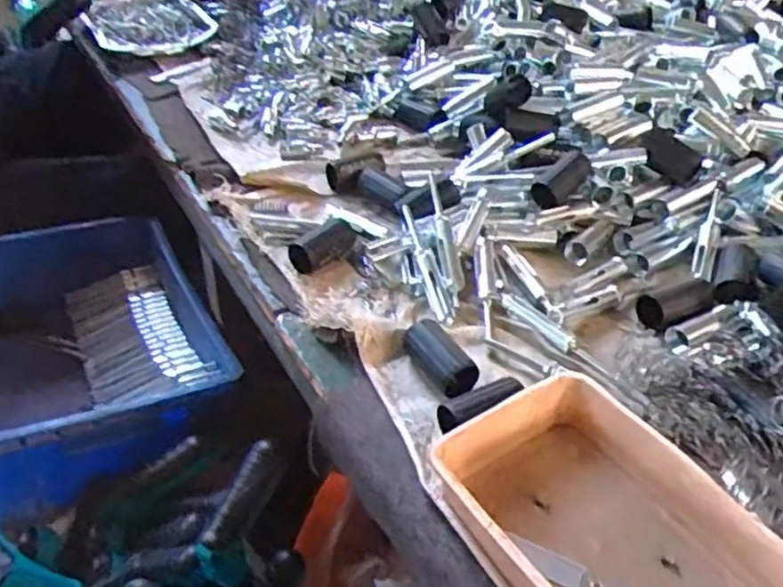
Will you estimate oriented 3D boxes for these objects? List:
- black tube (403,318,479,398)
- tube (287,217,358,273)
[{"bbox_3d":[0.037,0.052,0.528,0.033,0.031,0.069,-20,44,-23],"label":"black tube"},{"bbox_3d":[-0.063,-0.046,0.648,0.066,0.025,0.034,-32,49,-33],"label":"tube"}]

